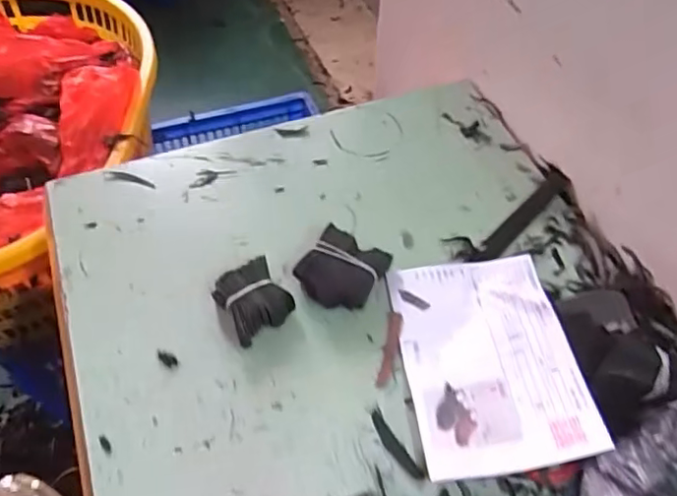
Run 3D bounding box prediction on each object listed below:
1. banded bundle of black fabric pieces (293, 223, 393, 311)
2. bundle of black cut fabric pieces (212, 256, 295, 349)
[{"bbox_3d":[0.002,0.022,0.603,0.077,0.034,0.083,26,57,17],"label":"banded bundle of black fabric pieces"},{"bbox_3d":[-0.083,0.048,0.579,0.065,0.029,0.067,-35,58,-20],"label":"bundle of black cut fabric pieces"}]

